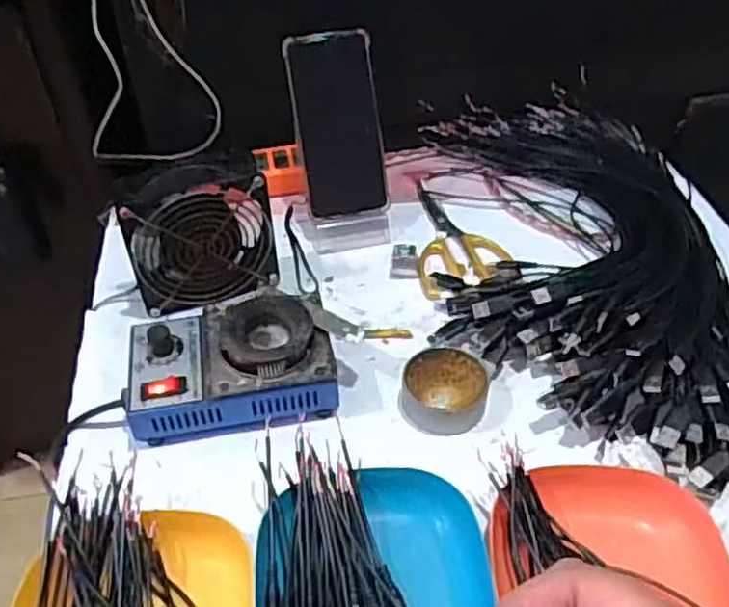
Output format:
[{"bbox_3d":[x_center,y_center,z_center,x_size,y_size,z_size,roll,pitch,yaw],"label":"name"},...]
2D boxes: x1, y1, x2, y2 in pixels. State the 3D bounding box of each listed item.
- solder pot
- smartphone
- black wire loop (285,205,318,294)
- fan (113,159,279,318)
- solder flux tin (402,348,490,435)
[{"bbox_3d":[-0.100,0.037,0.554,0.153,0.049,0.112,-5,45,-4],"label":"solder pot"},{"bbox_3d":[-0.024,-0.165,0.682,0.076,0.167,0.012,-10,13,-8],"label":"smartphone"},{"bbox_3d":[-0.064,-0.051,0.694,0.017,0.013,0.120,-12,46,-10],"label":"black wire loop"},{"bbox_3d":[-0.139,-0.057,0.618,0.119,0.113,0.051,-19,48,-17],"label":"fan"},{"bbox_3d":[0.061,0.066,0.554,0.063,0.023,0.063,-1,45,1],"label":"solder flux tin"}]

